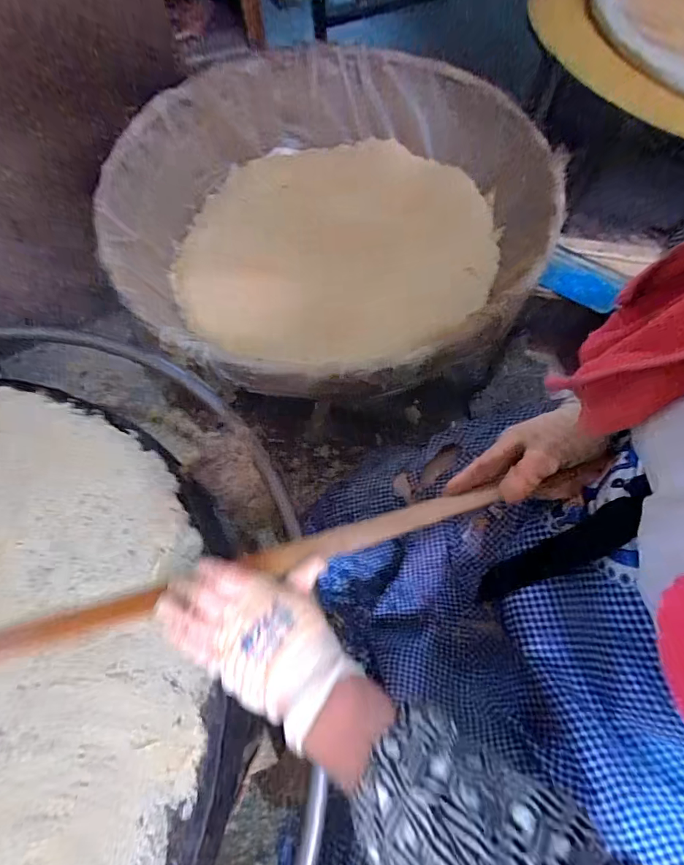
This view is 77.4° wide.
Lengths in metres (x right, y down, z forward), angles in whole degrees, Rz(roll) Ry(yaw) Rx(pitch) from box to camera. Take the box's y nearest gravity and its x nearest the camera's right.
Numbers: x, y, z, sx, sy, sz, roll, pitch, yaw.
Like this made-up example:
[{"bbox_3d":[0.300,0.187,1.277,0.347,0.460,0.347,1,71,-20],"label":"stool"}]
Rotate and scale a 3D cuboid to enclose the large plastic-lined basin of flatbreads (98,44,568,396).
[{"bbox_3d":[-0.013,-0.426,0.824,0.779,0.216,0.831,-1,67,2],"label":"large plastic-lined basin of flatbreads"}]

